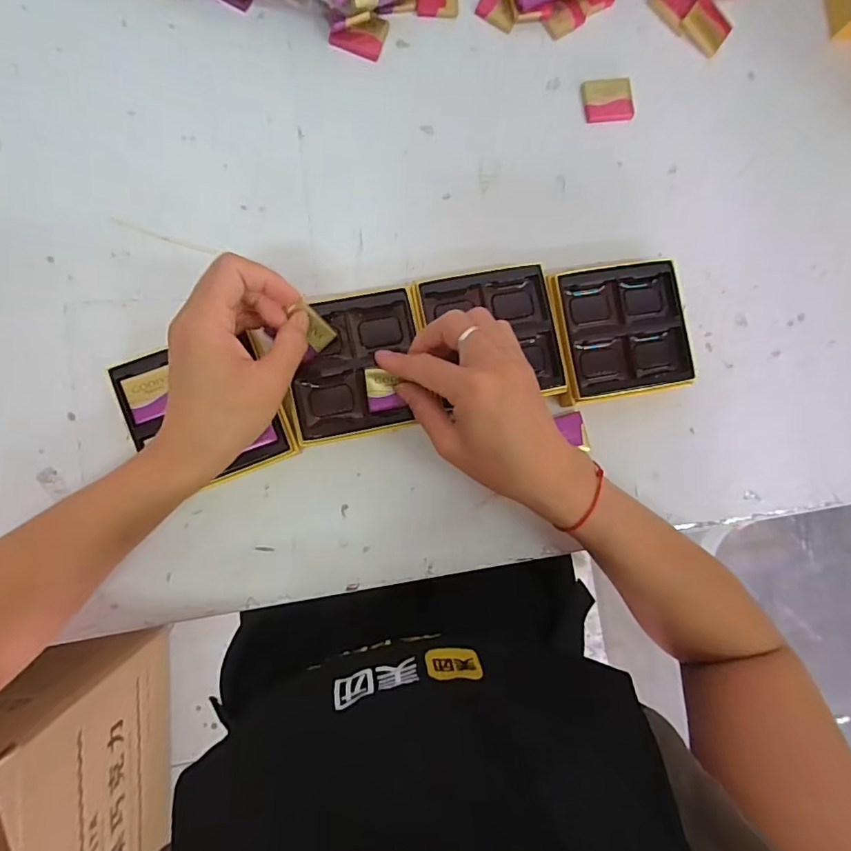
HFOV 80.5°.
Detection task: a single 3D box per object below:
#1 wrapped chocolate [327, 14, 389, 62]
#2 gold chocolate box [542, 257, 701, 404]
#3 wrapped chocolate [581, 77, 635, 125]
[{"bbox_3d":[-0.051,-0.302,0.387,0.039,0.010,0.030,13,86,-5],"label":"wrapped chocolate"},{"bbox_3d":[0.144,-0.070,0.381,0.100,0.029,0.097,-10,88,-7],"label":"gold chocolate box"},{"bbox_3d":[0.148,-0.262,0.405,0.041,0.004,0.033,-9,88,-7],"label":"wrapped chocolate"}]

